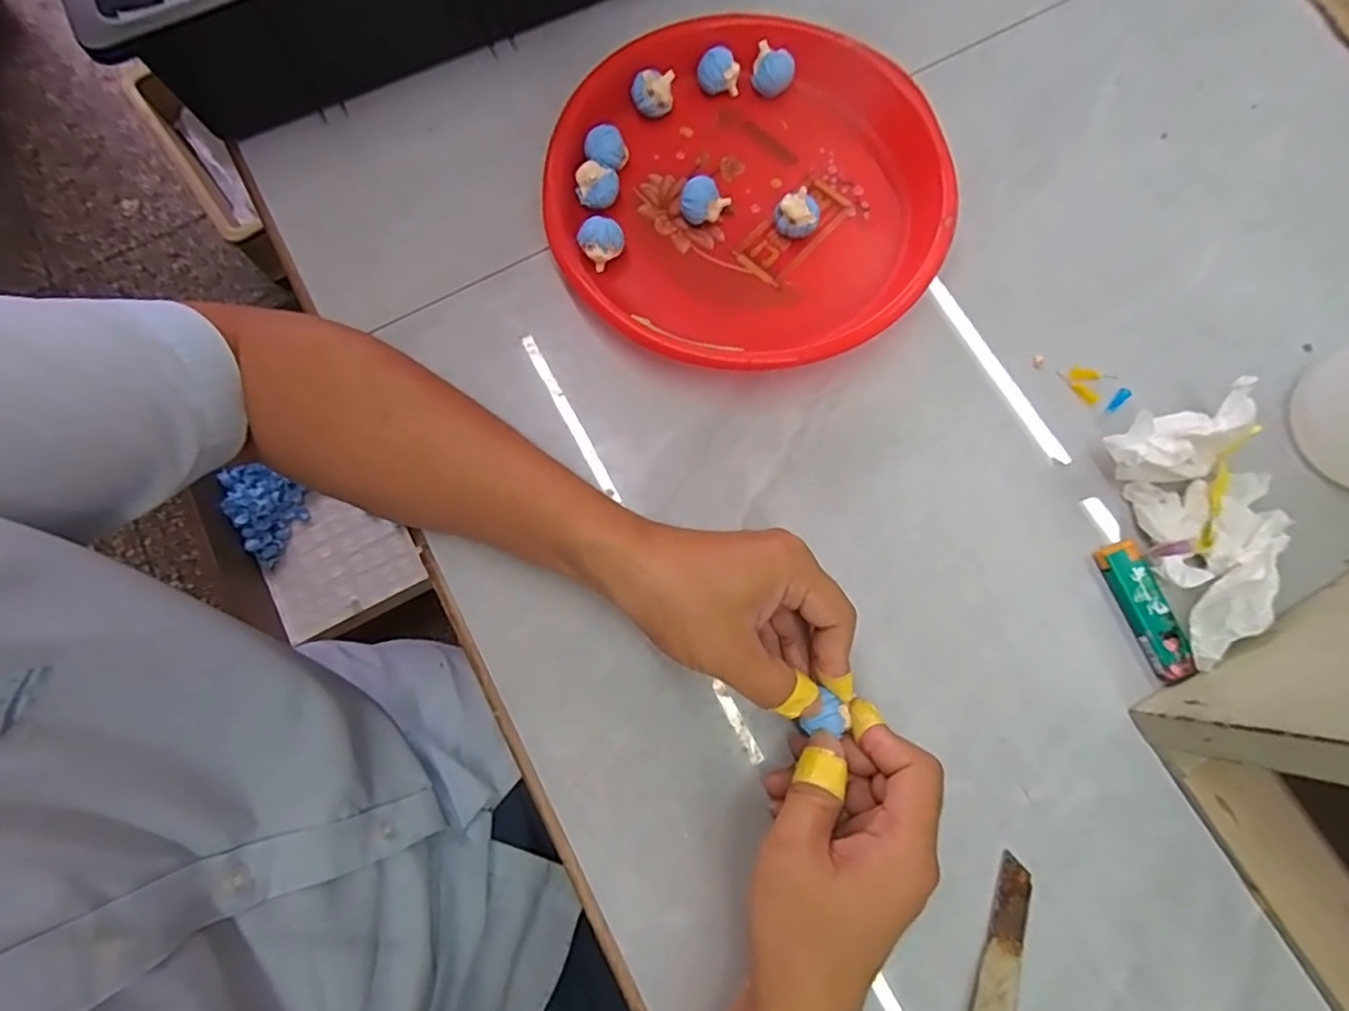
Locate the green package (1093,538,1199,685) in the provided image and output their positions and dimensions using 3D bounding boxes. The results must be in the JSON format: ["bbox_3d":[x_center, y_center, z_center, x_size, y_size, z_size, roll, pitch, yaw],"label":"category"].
[{"bbox_3d":[0.272,0.061,0.363,0.021,0.011,0.080,-17,77,-3],"label":"green package"}]

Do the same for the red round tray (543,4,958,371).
[{"bbox_3d":[0.045,-0.203,0.411,0.243,0.036,0.246,0,77,1],"label":"red round tray"}]

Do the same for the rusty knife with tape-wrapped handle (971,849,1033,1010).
[{"bbox_3d":[0.166,0.246,0.322,0.024,0.005,0.117,17,74,1],"label":"rusty knife with tape-wrapped handle"}]

